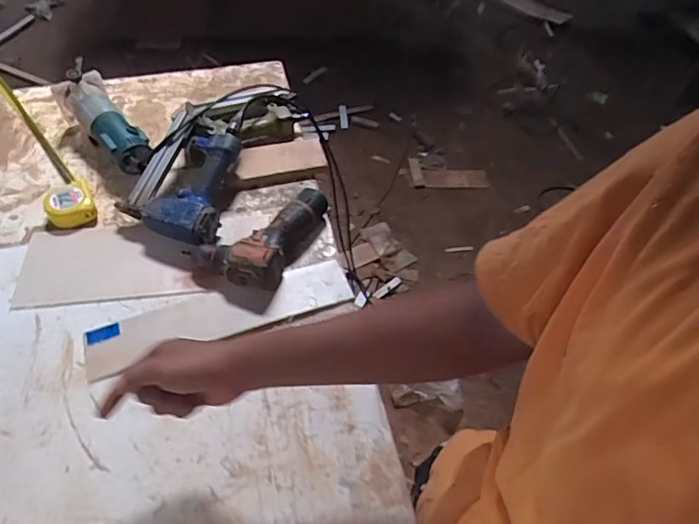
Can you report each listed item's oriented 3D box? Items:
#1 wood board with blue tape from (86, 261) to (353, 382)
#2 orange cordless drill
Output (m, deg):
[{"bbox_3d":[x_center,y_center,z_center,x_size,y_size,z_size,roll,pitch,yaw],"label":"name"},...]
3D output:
[{"bbox_3d":[-0.182,0.072,0.728,0.369,0.024,0.085,-17,56,-15],"label":"wood board with blue tape"},{"bbox_3d":[-0.137,-0.051,0.797,0.133,0.061,0.211,25,56,15],"label":"orange cordless drill"}]

